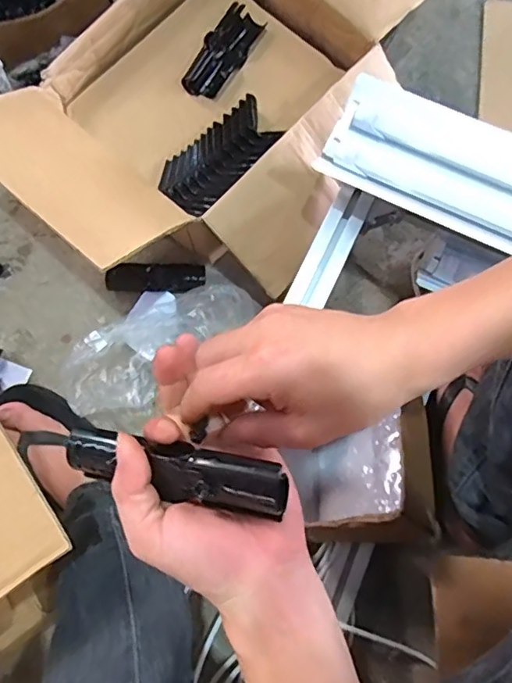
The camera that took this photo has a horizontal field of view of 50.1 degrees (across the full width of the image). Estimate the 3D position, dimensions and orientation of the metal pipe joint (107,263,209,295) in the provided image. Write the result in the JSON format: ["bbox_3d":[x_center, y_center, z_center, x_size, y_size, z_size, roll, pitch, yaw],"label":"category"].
[{"bbox_3d":[-0.133,-0.083,0.726,0.128,0.030,0.036,-5,78,-1],"label":"metal pipe joint"}]

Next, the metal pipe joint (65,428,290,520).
[{"bbox_3d":[-0.046,0.073,0.309,0.124,0.021,0.030,10,78,9],"label":"metal pipe joint"}]

